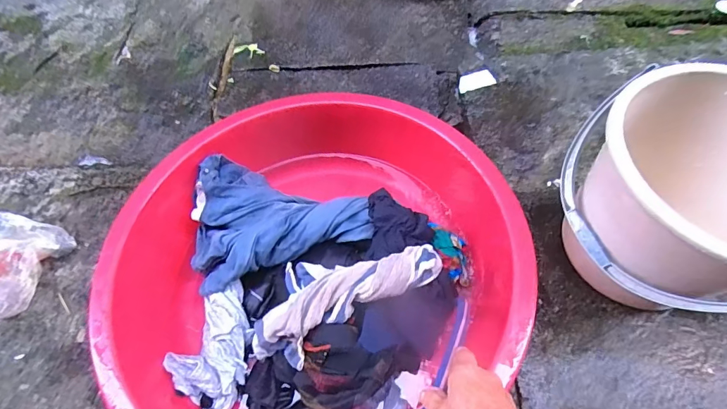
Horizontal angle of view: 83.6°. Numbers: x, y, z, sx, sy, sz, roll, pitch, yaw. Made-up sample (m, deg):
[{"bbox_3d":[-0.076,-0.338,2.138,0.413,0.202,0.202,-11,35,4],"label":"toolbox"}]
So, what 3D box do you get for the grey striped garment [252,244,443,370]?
[{"bbox_3d":[-0.040,0.138,0.656,0.326,0.062,0.141,-26,60,6],"label":"grey striped garment"}]

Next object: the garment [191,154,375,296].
[{"bbox_3d":[-0.171,0.002,0.784,0.330,0.081,0.252,-14,59,-6],"label":"garment"}]

